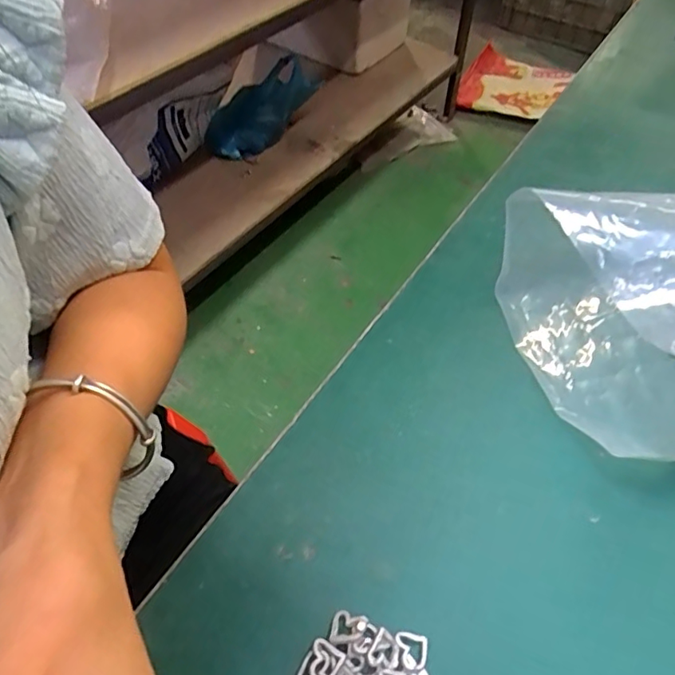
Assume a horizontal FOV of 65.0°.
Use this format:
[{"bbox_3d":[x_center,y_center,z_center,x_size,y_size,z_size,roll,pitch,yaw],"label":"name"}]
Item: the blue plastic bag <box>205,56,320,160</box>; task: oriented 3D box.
[{"bbox_3d":[-0.184,-0.567,1.309,0.319,0.087,0.161,-43,64,-6],"label":"blue plastic bag"}]

